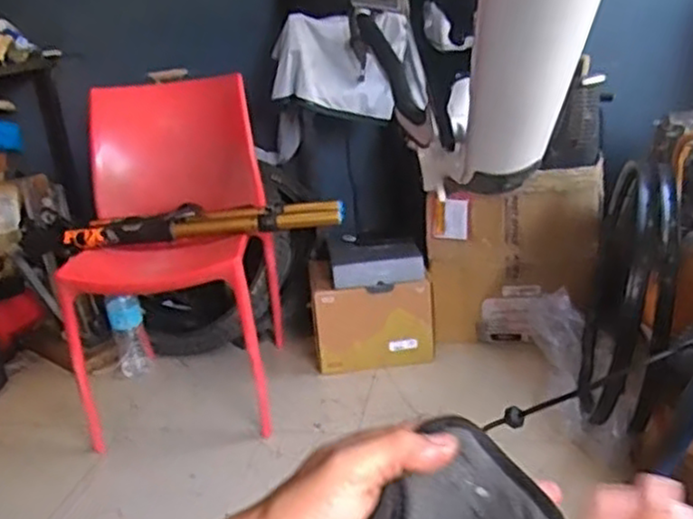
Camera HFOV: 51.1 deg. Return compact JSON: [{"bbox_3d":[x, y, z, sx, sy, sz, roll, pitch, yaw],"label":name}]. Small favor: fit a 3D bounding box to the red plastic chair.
[{"bbox_3d":[-0.460,-0.032,1.836,0.476,0.752,0.584,-6,20,1],"label":"red plastic chair"}]

